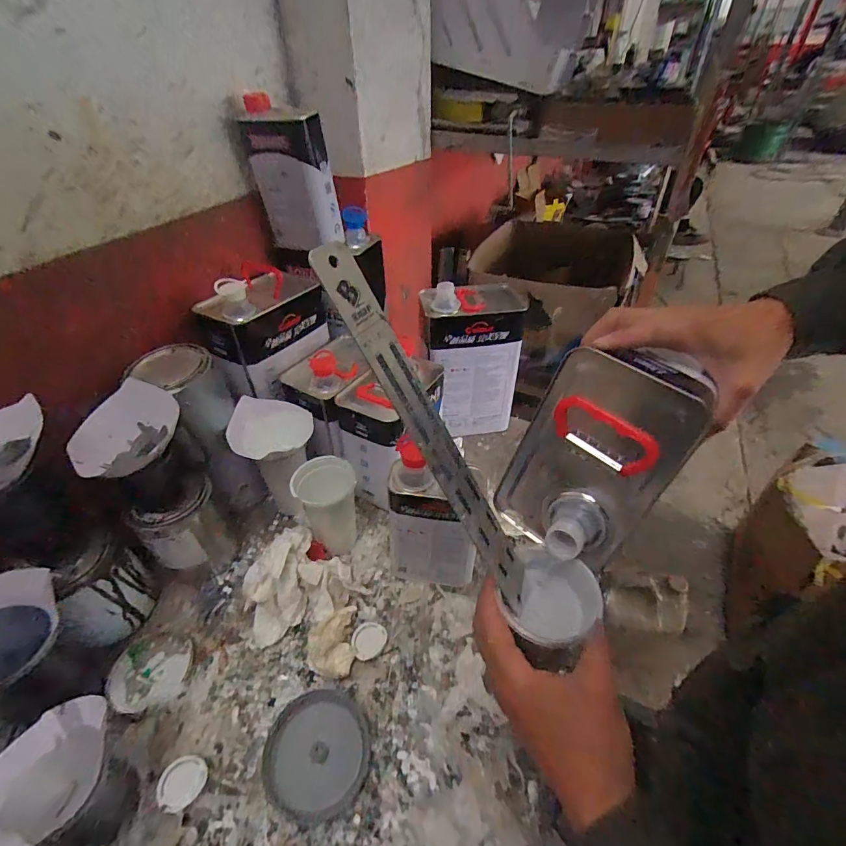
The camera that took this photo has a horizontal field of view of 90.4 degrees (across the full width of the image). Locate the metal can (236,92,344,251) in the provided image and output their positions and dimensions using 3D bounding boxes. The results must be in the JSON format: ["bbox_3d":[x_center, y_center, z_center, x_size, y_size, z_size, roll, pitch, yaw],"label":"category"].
[{"bbox_3d":[-0.195,-0.362,0.630,0.126,0.183,0.048,10,42,12],"label":"metal can"}]

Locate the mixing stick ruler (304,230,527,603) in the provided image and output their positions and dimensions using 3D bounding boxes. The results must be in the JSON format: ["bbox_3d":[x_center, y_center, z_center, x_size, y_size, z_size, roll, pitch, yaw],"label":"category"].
[{"bbox_3d":[0.009,0.014,0.280,0.005,0.271,0.033,-10,27,45],"label":"mixing stick ruler"}]

